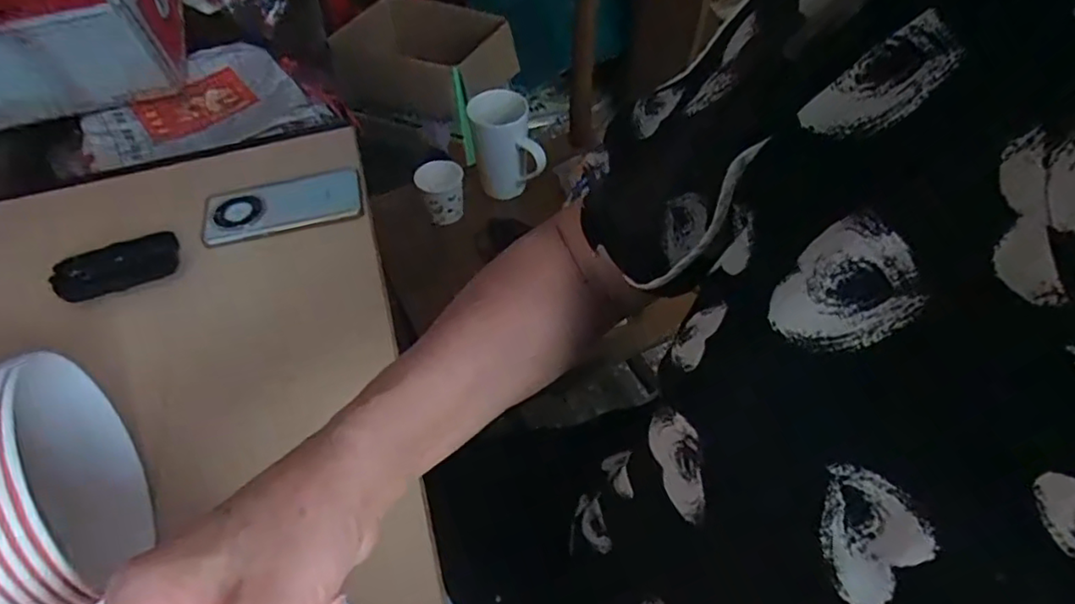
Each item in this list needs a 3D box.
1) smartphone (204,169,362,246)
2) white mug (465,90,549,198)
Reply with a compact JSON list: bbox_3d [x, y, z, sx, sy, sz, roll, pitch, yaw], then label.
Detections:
[{"bbox_3d":[-0.276,-0.107,0.687,0.165,0.014,0.078,-16,54,-7],"label":"smartphone"},{"bbox_3d":[-0.047,-0.233,0.932,0.090,0.118,0.095,-16,51,-11],"label":"white mug"}]

